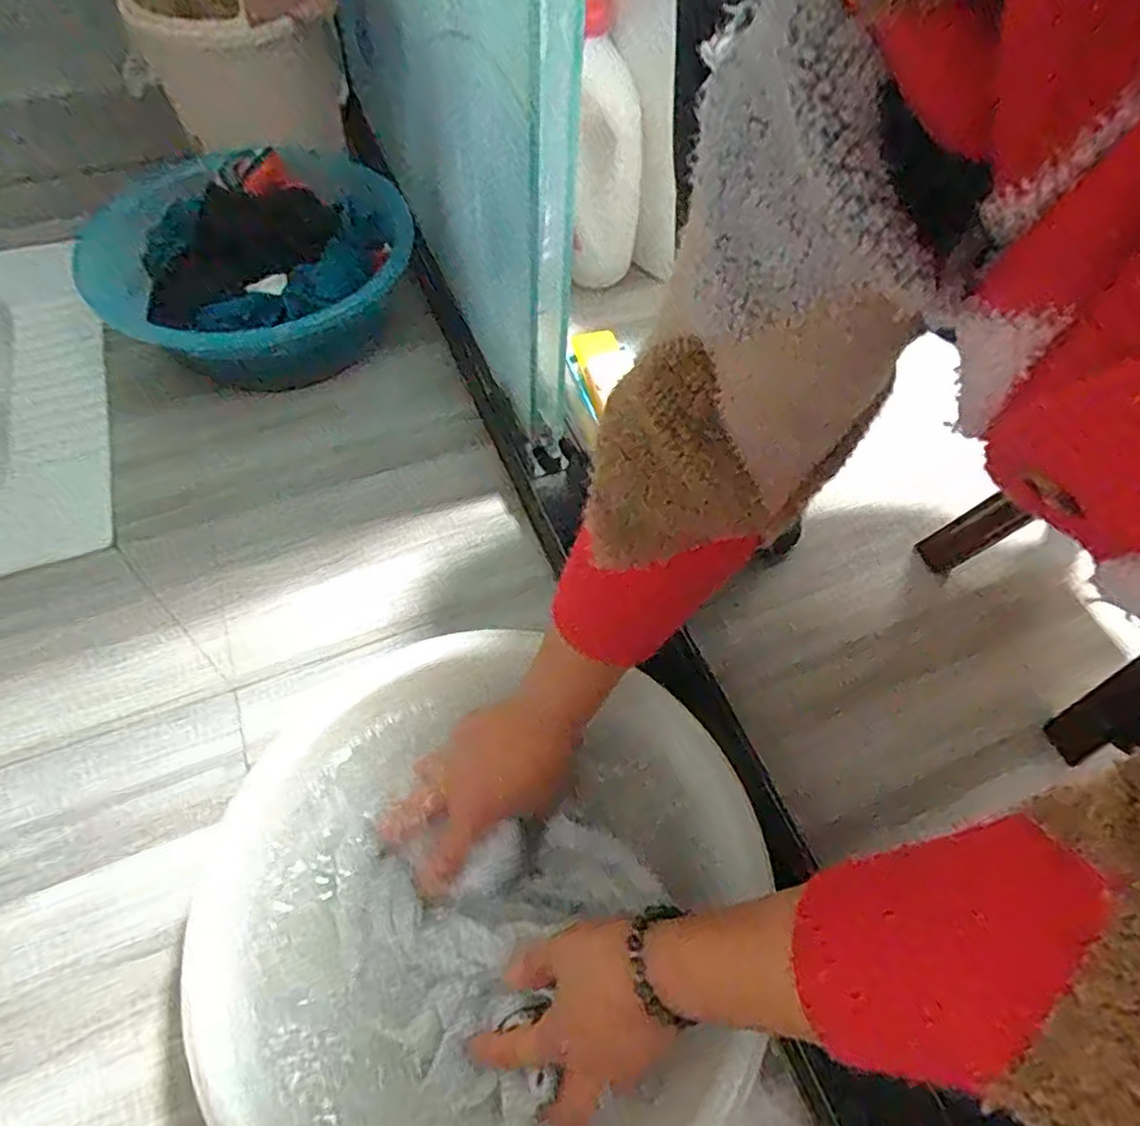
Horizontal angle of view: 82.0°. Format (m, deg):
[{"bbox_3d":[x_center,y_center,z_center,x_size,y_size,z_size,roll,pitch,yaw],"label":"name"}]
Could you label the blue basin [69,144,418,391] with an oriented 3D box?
[{"bbox_3d":[-0.353,-0.335,0.767,0.315,0.151,0.315,1,57,-2],"label":"blue basin"}]

